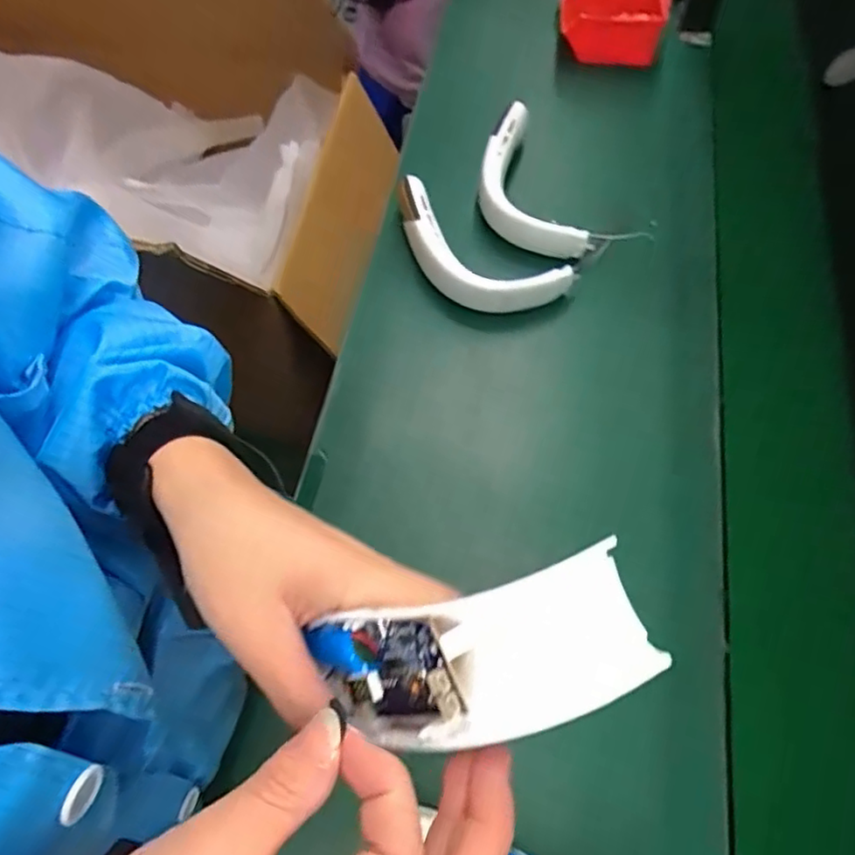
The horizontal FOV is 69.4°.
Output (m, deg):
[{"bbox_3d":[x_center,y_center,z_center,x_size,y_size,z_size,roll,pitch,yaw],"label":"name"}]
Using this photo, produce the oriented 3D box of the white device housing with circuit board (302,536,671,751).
[{"bbox_3d":[0.013,0.075,0.199,0.107,0.028,0.047,-17,62,16],"label":"white device housing with circuit board"}]

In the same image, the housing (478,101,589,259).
[{"bbox_3d":[0.107,-0.280,0.716,0.092,0.064,0.204,-19,64,-8],"label":"housing"}]

